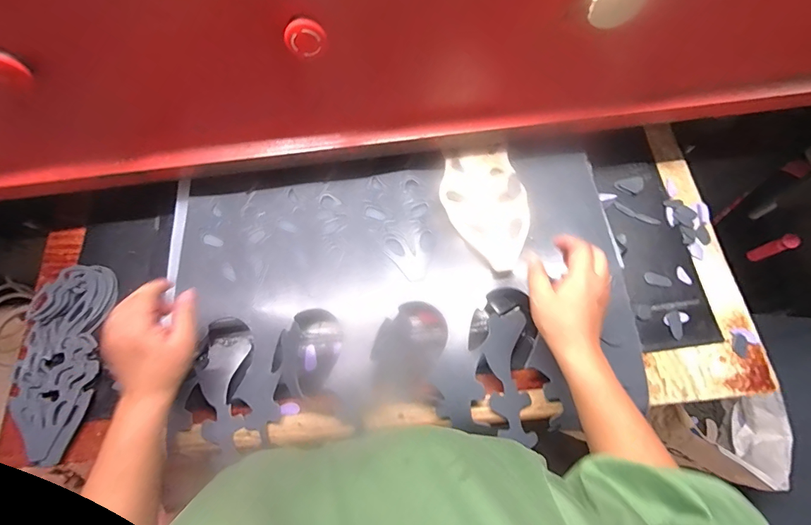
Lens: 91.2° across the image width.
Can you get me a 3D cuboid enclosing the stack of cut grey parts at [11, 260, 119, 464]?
[{"bbox_3d":[-0.462,0.126,0.527,0.113,0.011,0.246,-2,69,5],"label":"stack of cut grey parts"}]

